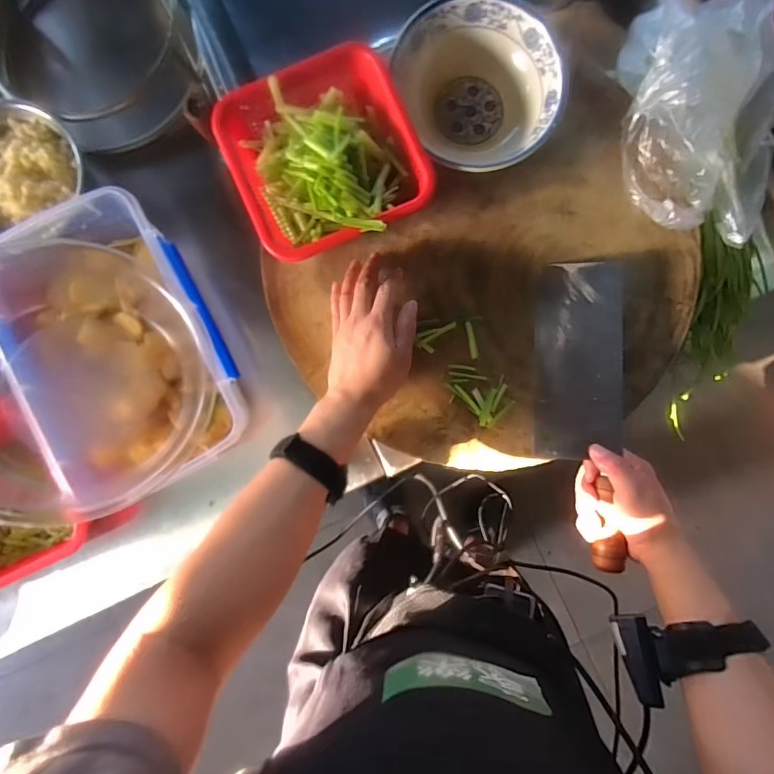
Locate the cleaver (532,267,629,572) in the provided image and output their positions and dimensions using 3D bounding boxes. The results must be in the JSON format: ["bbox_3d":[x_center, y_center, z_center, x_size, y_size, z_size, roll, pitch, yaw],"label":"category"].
[{"bbox_3d":[0.203,0.023,0.485,0.087,0.032,0.310,0,84,0],"label":"cleaver"}]

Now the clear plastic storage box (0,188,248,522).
[{"bbox_3d":[-0.291,-0.047,0.500,0.202,0.083,0.327,-28,87,0],"label":"clear plastic storage box"}]

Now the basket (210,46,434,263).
[{"bbox_3d":[-0.065,-0.234,0.463,0.174,0.060,0.194,-23,87,0],"label":"basket"}]

